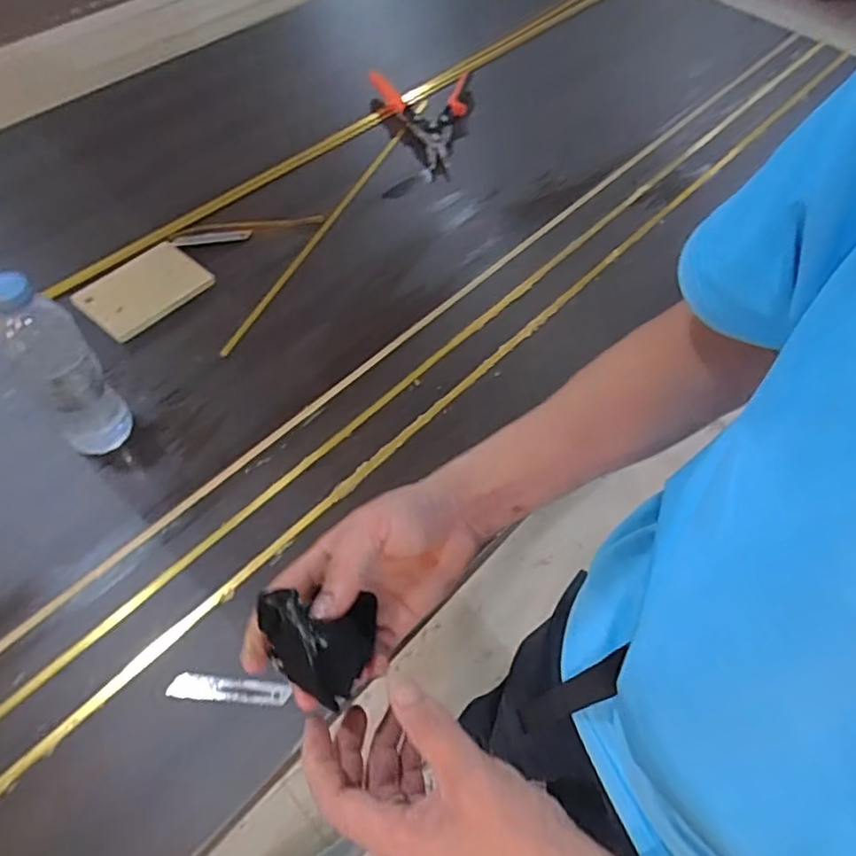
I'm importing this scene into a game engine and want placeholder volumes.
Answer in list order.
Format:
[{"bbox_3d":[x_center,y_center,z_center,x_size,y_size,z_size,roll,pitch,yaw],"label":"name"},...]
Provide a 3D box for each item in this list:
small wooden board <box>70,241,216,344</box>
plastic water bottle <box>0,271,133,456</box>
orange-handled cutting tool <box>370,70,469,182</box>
[{"bbox_3d":[-0.350,-0.173,0.793,0.105,0.010,0.143,40,63,21],"label":"small wooden board"},{"bbox_3d":[-0.344,-0.053,0.605,0.065,0.196,0.062,-32,64,-22],"label":"plastic water bottle"},{"bbox_3d":[-0.016,-0.496,0.997,0.146,0.066,0.251,5,57,0],"label":"orange-handled cutting tool"}]

